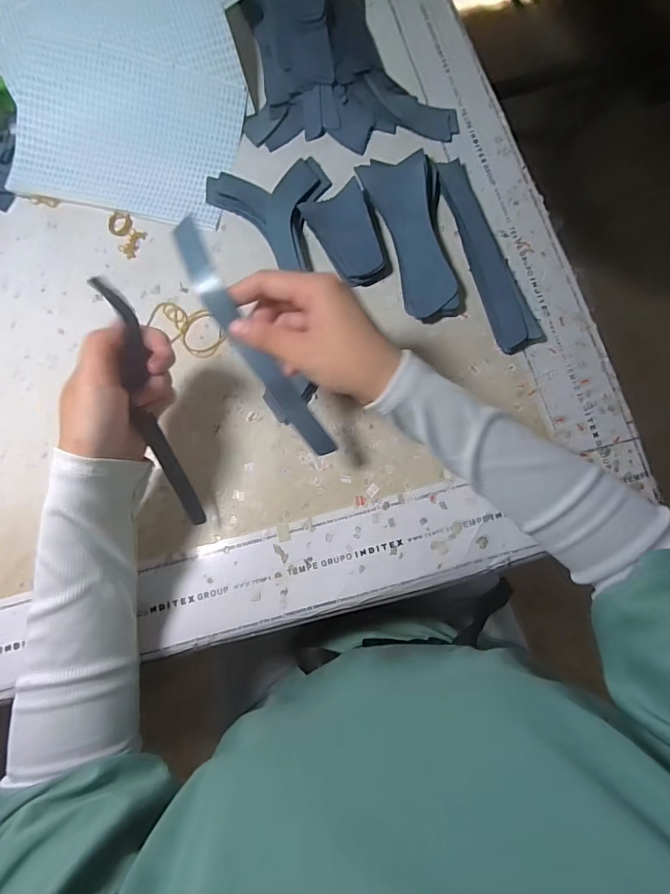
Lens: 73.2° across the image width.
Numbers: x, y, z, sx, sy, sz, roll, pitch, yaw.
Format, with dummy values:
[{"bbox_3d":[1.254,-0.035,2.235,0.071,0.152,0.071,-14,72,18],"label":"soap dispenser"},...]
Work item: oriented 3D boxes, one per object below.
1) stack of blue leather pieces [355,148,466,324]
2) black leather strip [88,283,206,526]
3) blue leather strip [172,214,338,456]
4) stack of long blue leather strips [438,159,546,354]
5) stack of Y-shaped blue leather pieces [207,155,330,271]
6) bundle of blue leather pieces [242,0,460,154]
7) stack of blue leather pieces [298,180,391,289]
[{"bbox_3d":[0.075,-0.193,0.408,0.067,0.018,0.161,-12,76,-2],"label":"stack of blue leather pieces"},{"bbox_3d":[-0.129,-0.026,0.317,0.020,0.014,0.178,-13,107,-2],"label":"black leather strip"},{"bbox_3d":[-0.055,-0.067,0.309,0.022,0.019,0.179,-35,106,-7],"label":"blue leather strip"},{"bbox_3d":[0.137,-0.178,0.407,0.037,0.013,0.191,-15,77,-2],"label":"stack of long blue leather strips"},{"bbox_3d":[-0.056,-0.217,0.422,0.112,0.014,0.148,-14,77,-2],"label":"stack of Y-shaped blue leather pieces"},{"bbox_3d":[0.005,-0.416,0.447,0.201,0.046,0.243,-7,76,0],"label":"bundle of blue leather pieces"},{"bbox_3d":[0.016,-0.193,0.411,0.059,0.018,0.091,-24,77,-4],"label":"stack of blue leather pieces"}]

